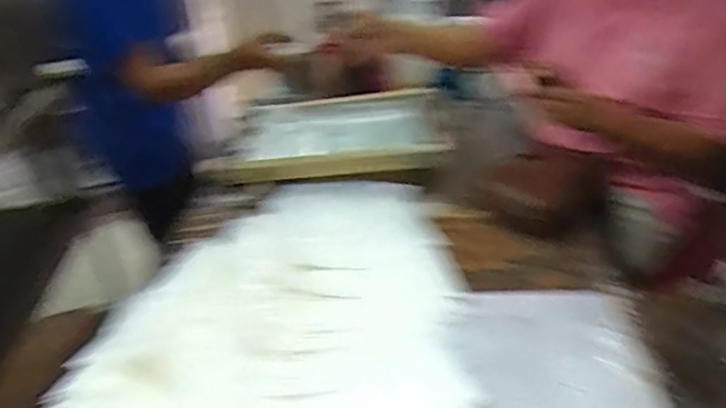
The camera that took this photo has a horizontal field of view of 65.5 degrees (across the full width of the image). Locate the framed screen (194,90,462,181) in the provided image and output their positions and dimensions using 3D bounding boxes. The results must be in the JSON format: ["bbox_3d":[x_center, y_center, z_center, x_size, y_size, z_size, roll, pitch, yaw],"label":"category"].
[{"bbox_3d":[-0.075,-0.168,1.277,0.494,0.050,0.298,-4,30,-1],"label":"framed screen"}]

